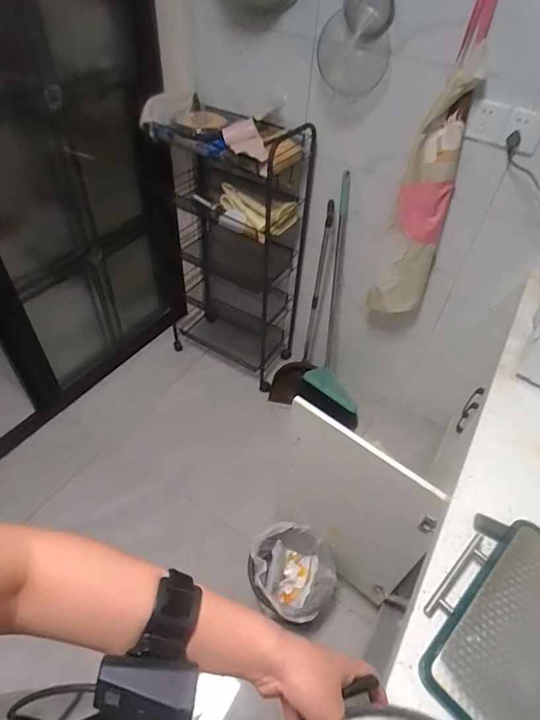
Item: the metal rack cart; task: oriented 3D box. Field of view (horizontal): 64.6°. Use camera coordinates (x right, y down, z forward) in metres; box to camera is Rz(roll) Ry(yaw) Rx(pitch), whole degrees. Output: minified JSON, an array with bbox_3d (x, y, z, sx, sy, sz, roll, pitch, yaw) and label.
[{"bbox_3d":[-0.153,-0.391,1.618,0.496,0.953,0.268,25,50,18],"label":"metal rack cart"}]

